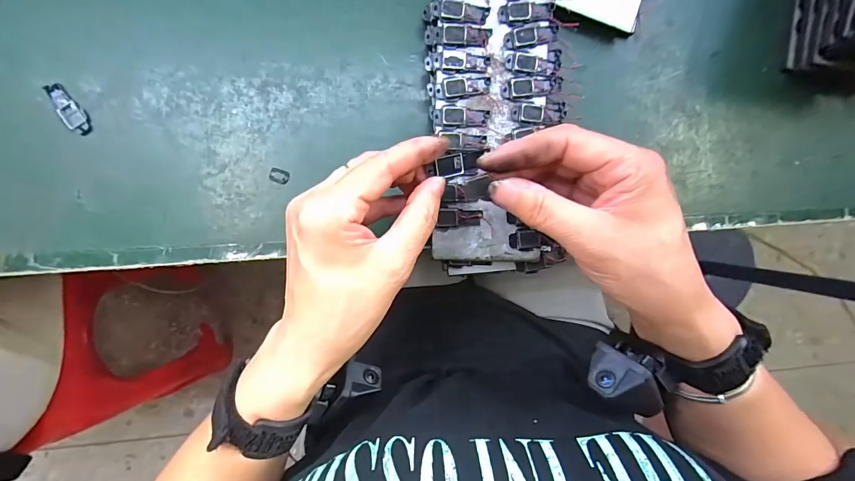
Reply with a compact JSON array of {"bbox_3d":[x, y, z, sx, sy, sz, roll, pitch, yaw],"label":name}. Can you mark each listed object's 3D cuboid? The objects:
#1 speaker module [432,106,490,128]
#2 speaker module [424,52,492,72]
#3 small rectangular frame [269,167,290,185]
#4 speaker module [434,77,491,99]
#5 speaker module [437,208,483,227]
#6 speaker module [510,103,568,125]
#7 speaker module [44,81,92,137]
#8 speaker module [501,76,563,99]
[{"bbox_3d":[0.025,-0.089,0.275,0.040,0.004,0.014,-4,92,-3],"label":"speaker module"},{"bbox_3d":[0.022,-0.127,0.272,0.046,0.004,0.011,0,92,-3],"label":"speaker module"},{"bbox_3d":[-0.115,-0.050,0.297,0.014,0.004,0.011,18,91,-3],"label":"small rectangular frame"},{"bbox_3d":[0.026,-0.109,0.274,0.040,0.005,0.014,-6,92,-3],"label":"speaker module"},{"bbox_3d":[0.024,-0.016,0.279,0.031,0.004,0.013,2,92,-3],"label":"speaker module"},{"bbox_3d":[0.081,-0.092,0.278,0.040,0.004,0.015,-1,92,-3],"label":"speaker module"},{"bbox_3d":[-0.261,-0.095,0.280,0.016,0.005,0.040,-35,93,-1],"label":"speaker module"},{"bbox_3d":[0.077,-0.111,0.277,0.045,0.004,0.014,-6,92,-3],"label":"speaker module"}]

